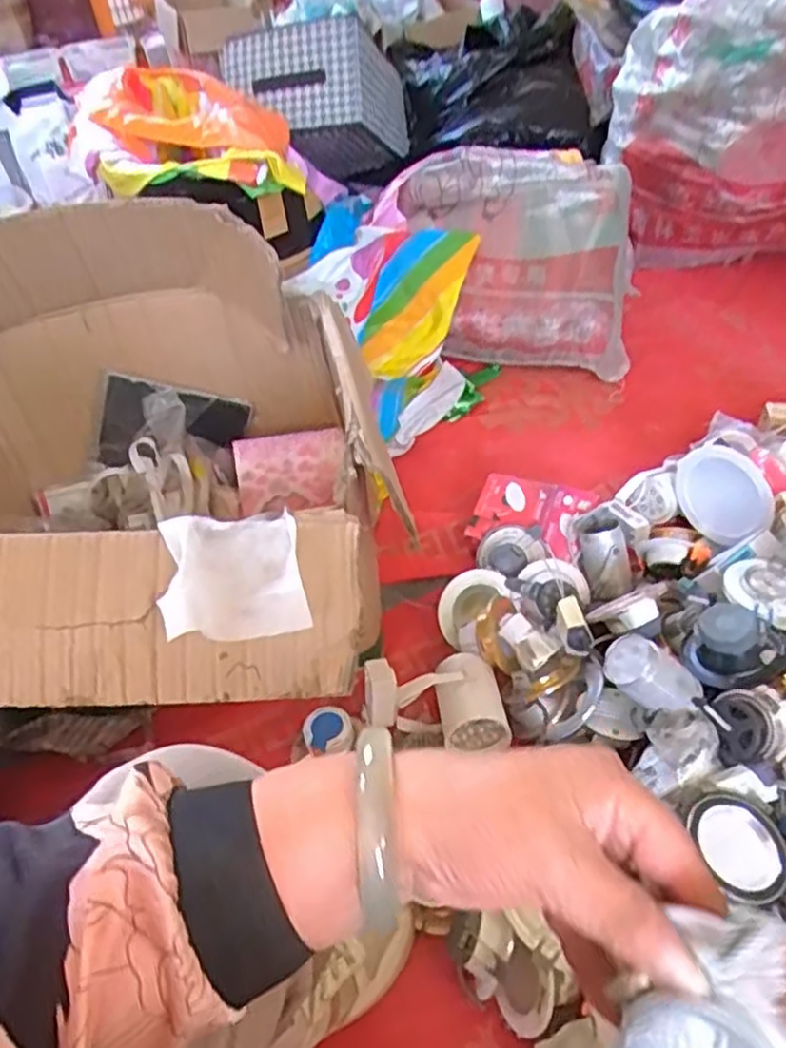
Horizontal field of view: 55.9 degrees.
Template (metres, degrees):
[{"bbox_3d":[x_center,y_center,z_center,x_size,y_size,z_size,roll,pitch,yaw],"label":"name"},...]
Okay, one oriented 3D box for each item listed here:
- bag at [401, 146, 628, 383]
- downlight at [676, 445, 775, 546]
[{"bbox_3d":[0.208,-0.450,1.272,0.380,0.270,0.270,-1,46,4],"label":"bag"},{"bbox_3d":[0.428,-0.035,0.948,0.047,0.129,0.146,-24,48,-17],"label":"downlight"}]

